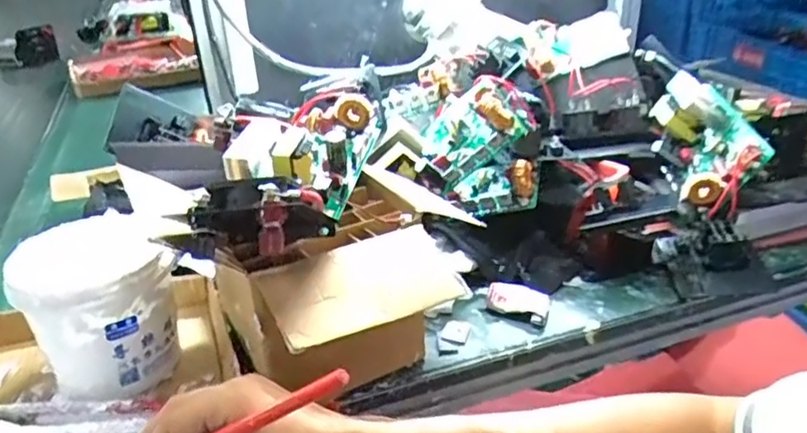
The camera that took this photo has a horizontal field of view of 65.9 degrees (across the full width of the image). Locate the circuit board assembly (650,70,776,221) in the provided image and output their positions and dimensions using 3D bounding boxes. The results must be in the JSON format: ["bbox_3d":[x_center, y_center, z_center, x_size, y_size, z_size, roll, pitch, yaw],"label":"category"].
[{"bbox_3d":[0.332,-0.084,0.676,0.079,0.068,0.183,2,45,3],"label":"circuit board assembly"}]

